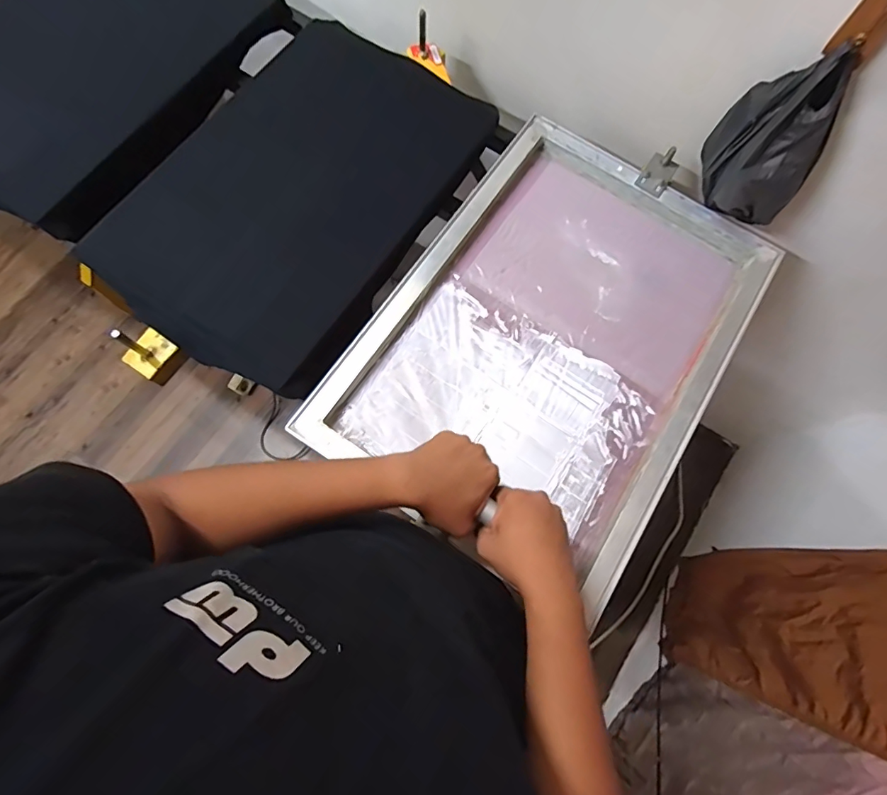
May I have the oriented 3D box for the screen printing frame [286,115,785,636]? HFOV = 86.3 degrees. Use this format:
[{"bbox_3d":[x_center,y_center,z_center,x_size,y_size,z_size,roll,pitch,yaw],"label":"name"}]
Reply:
[{"bbox_3d":[0.171,-0.098,0.700,0.460,0.030,0.629,32,75,6],"label":"screen printing frame"}]

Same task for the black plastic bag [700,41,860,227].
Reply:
[{"bbox_3d":[0.470,-0.365,0.677,0.111,0.204,0.136,-1,76,-3],"label":"black plastic bag"}]

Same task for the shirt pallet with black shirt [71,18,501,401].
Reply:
[{"bbox_3d":[-0.231,-0.332,0.776,0.426,0.062,0.616,32,76,5],"label":"shirt pallet with black shirt"}]

